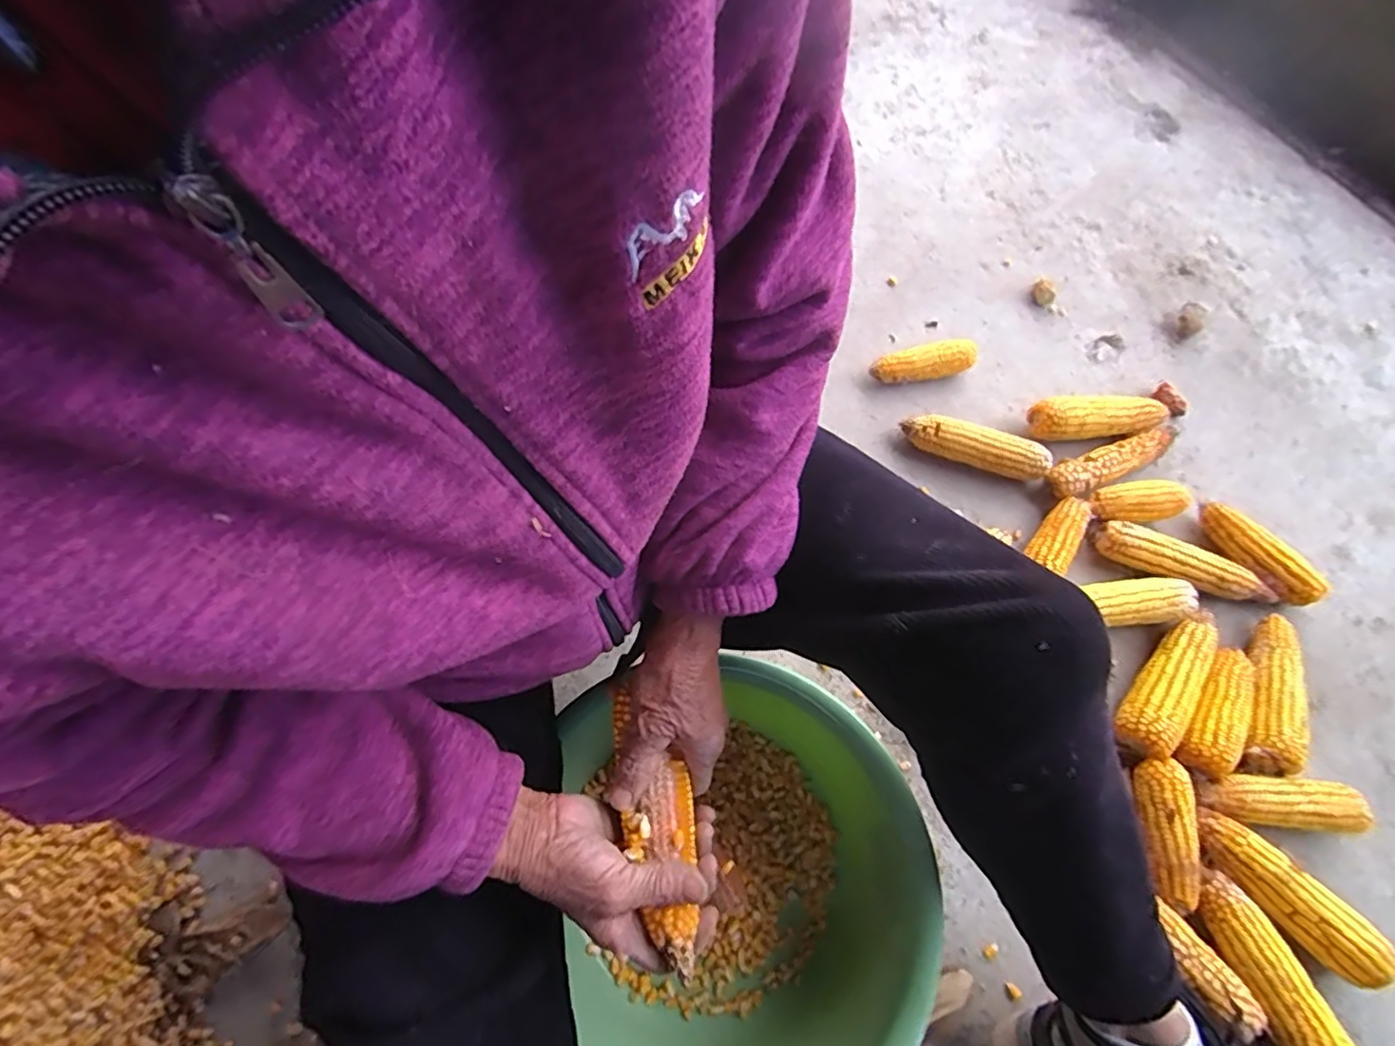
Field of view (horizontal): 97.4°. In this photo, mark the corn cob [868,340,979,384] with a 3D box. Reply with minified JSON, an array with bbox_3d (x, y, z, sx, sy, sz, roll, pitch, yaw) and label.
[{"bbox_3d":[0.285,-0.201,0.776,0.130,0.045,0.041,-8,69,-5],"label":"corn cob"}]

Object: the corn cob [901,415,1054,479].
[{"bbox_3d":[0.329,-0.089,0.733,0.170,0.046,0.044,21,69,6],"label":"corn cob"}]

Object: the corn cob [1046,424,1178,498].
[{"bbox_3d":[0.497,-0.074,0.737,0.175,0.034,0.047,-23,71,-10],"label":"corn cob"}]

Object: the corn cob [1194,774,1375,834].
[{"bbox_3d":[0.560,0.268,0.589,0.146,0.045,0.045,6,68,0],"label":"corn cob"}]

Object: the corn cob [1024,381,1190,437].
[{"bbox_3d":[0.510,-0.135,0.749,0.207,0.051,0.063,-12,69,-7],"label":"corn cob"}]

